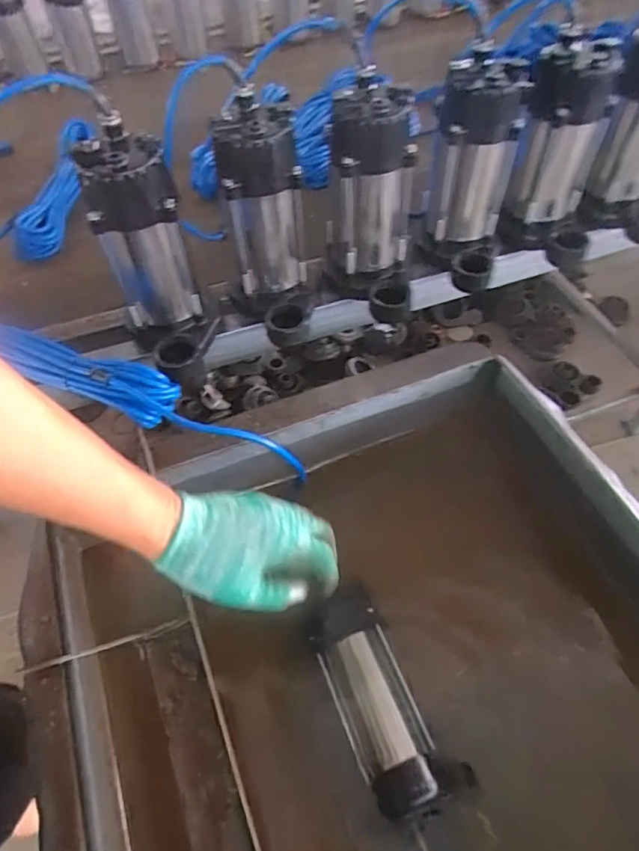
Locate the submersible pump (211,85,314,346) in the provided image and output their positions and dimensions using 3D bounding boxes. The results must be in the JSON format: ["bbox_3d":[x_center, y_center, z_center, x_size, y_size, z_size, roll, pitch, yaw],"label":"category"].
[{"bbox_3d":[-0.068,-0.230,0.624,0.100,0.228,0.155,-10,53,-5],"label":"submersible pump"}]

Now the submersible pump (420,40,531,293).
[{"bbox_3d":[0.191,-0.311,0.674,0.103,0.231,0.128,10,54,10],"label":"submersible pump"}]

